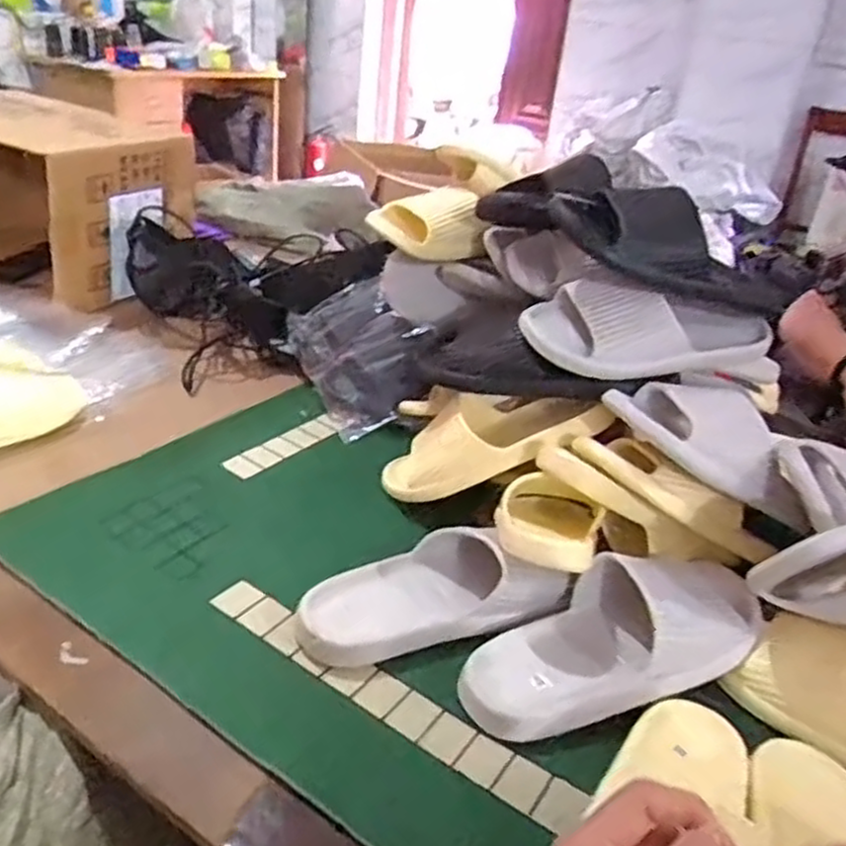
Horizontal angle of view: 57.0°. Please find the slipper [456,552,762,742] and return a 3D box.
[{"bbox_3d":[0.169,0.173,0.652,0.298,0.076,0.114,-8,32,-26],"label":"slipper"}]

